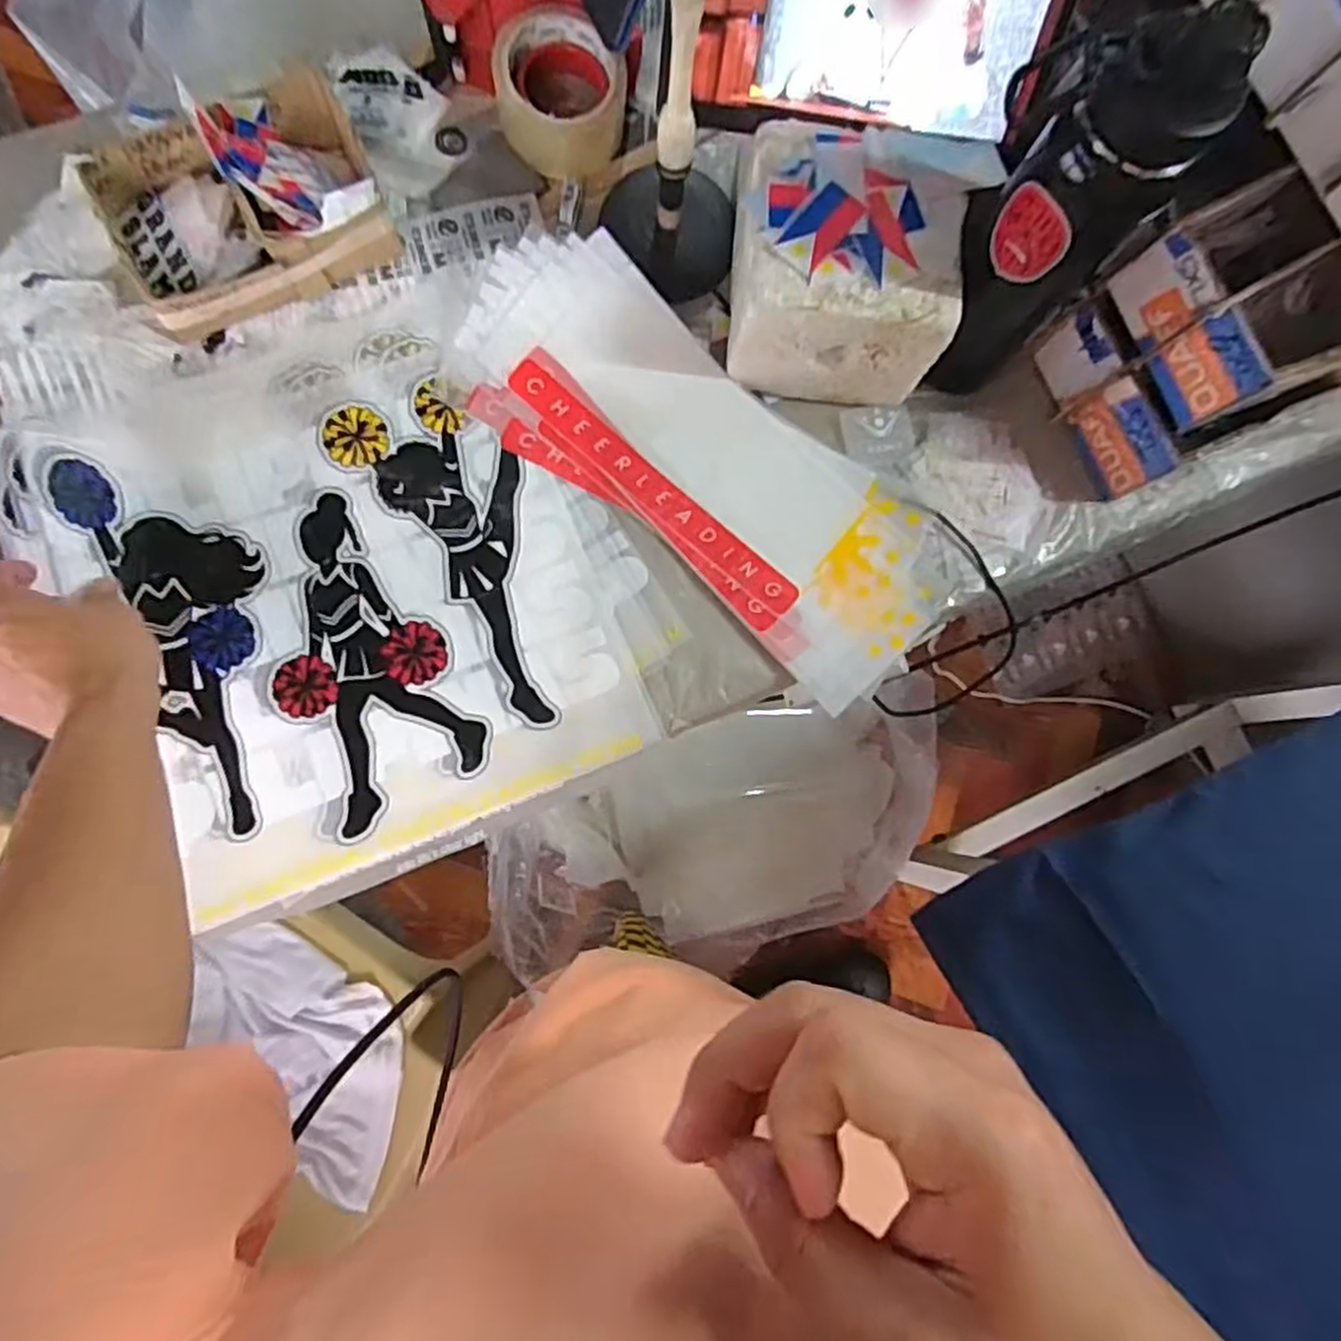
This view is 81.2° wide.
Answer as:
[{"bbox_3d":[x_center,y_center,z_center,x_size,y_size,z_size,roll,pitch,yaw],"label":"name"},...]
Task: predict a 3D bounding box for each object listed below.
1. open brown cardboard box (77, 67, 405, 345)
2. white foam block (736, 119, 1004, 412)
[{"bbox_3d":[-0.305,-0.324,0.567,0.197,0.063,0.122,-33,86,-8],"label":"open brown cardboard box"},{"bbox_3d":[0.128,-0.288,0.570,0.165,0.123,0.143,2,82,-5],"label":"white foam block"}]

